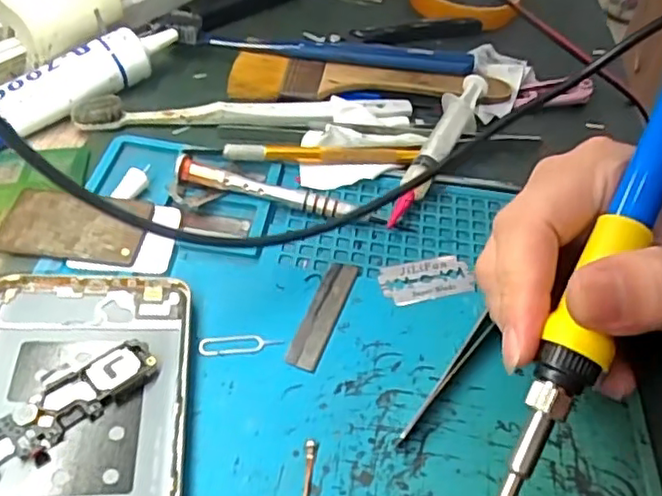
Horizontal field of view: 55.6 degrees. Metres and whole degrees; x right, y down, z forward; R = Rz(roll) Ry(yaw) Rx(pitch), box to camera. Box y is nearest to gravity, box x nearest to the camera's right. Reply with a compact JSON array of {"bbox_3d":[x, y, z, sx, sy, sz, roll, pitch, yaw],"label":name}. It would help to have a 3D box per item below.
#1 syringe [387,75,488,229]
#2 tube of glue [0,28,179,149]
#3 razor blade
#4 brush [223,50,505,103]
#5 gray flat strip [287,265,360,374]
[{"bbox_3d":[0.057,-0.052,0.324,0.019,0.025,0.111,22,48,15],"label":"syringe"},{"bbox_3d":[-0.142,-0.090,0.337,0.130,0.029,0.040,-28,55,-29],"label":"tube of glue"},{"bbox_3d":[0.043,0.012,0.279,0.041,0.004,0.024,-10,48,-15],"label":"razor blade"},{"bbox_3d":[0.023,-0.101,0.375,0.164,0.008,0.043,0,46,-6],"label":"brush"},{"bbox_3d":[-0.003,0.025,0.262,0.013,0.004,0.057,17,47,10],"label":"gray flat strip"}]

